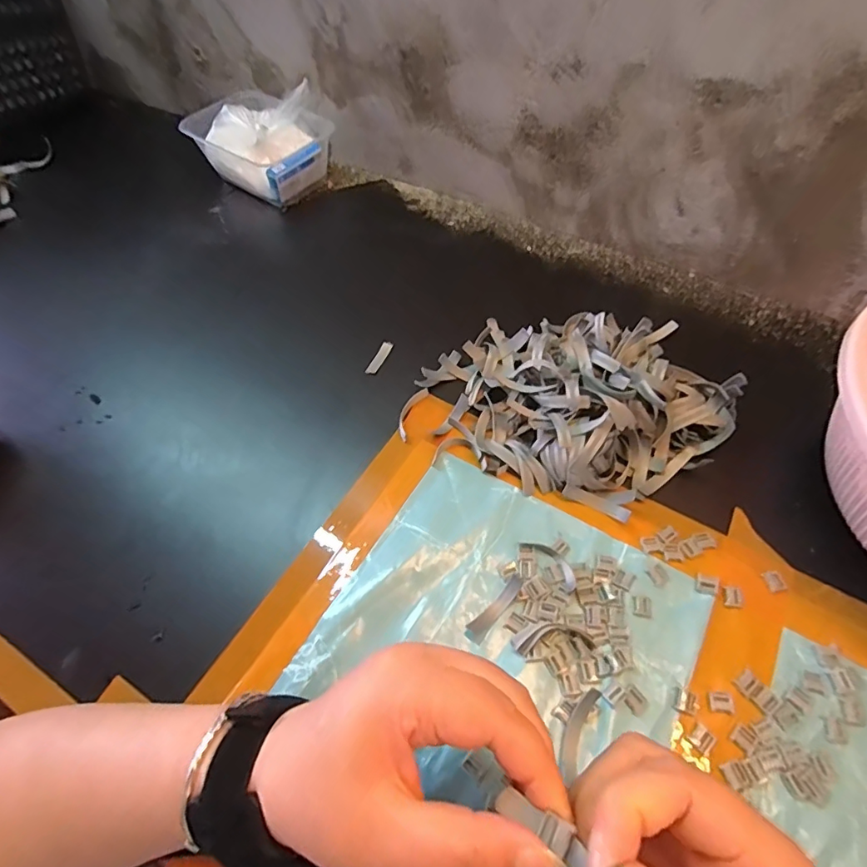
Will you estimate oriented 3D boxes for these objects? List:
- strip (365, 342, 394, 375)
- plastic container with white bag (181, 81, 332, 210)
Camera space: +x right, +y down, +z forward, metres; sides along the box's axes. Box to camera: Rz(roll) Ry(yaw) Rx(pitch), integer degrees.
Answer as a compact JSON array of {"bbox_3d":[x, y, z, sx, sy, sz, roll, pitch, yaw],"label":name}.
[{"bbox_3d":[-0.048,-0.068,0.448,0.009,0.004,0.038,20,59,16],"label":"strip"},{"bbox_3d":[-0.202,-0.348,0.604,0.168,0.079,0.117,32,63,23],"label":"plastic container with white bag"}]

